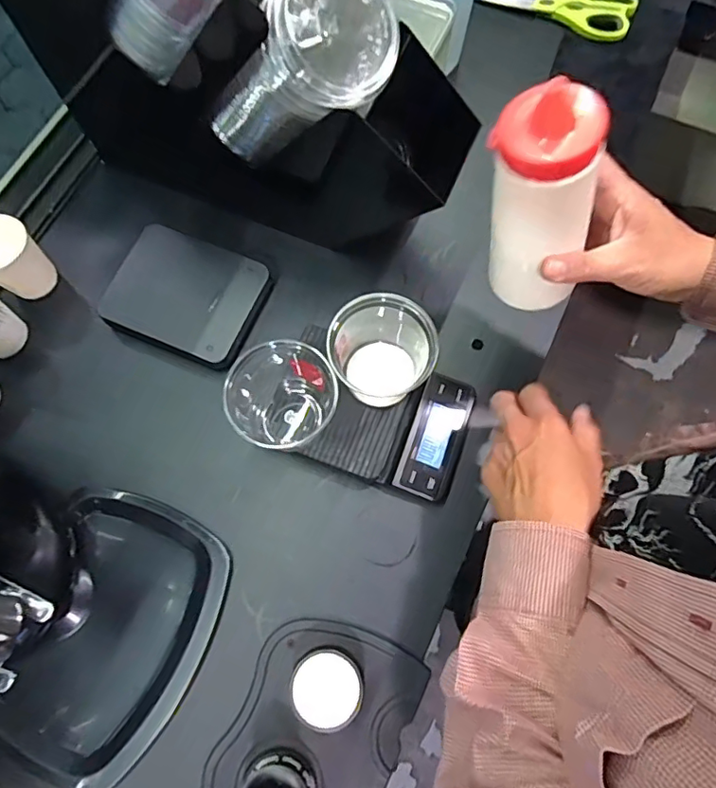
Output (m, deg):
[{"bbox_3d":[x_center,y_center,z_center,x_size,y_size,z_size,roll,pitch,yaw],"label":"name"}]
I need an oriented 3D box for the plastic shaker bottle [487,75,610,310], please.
[{"bbox_3d":[0.125,-0.125,0.379,0.065,0.177,0.057,40,76,25],"label":"plastic shaker bottle"}]

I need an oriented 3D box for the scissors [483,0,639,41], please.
[{"bbox_3d":[0.276,-0.532,0.734,0.198,0.017,0.071,16,73,6],"label":"scissors"}]

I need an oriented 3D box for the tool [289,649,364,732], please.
[{"bbox_3d":[-0.026,0.256,0.469,0.058,0.045,0.056,0,72,1],"label":"tool"}]

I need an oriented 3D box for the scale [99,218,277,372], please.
[{"bbox_3d":[-0.193,-0.108,0.600,0.154,0.032,0.128,22,73,8],"label":"scale"}]

